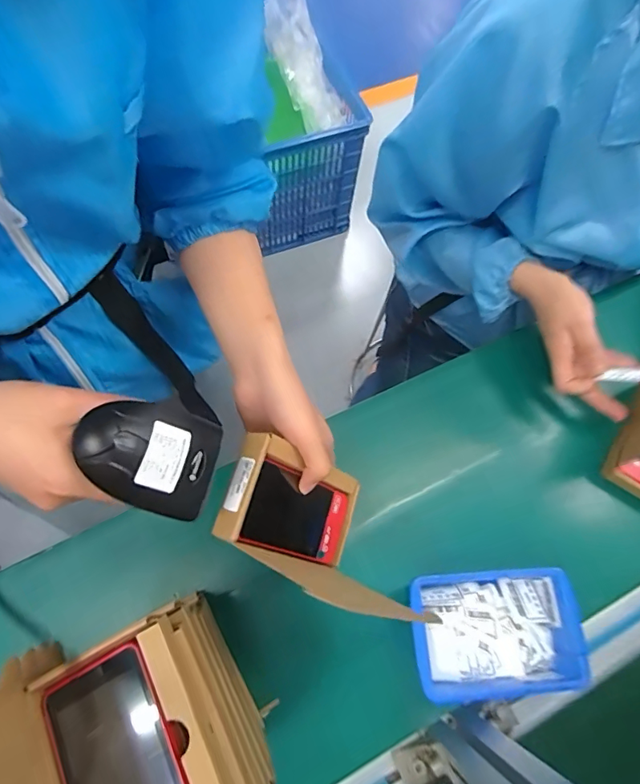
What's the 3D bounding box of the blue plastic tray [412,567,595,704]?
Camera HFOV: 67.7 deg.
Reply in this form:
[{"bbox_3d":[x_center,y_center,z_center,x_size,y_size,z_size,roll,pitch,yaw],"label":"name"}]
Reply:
[{"bbox_3d":[0.153,0.216,0.432,0.144,0.047,0.098,-3,69,-4],"label":"blue plastic tray"}]

